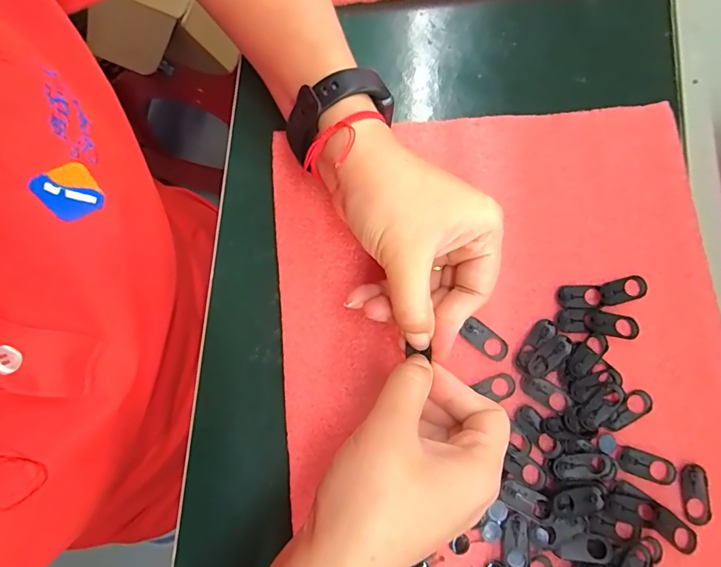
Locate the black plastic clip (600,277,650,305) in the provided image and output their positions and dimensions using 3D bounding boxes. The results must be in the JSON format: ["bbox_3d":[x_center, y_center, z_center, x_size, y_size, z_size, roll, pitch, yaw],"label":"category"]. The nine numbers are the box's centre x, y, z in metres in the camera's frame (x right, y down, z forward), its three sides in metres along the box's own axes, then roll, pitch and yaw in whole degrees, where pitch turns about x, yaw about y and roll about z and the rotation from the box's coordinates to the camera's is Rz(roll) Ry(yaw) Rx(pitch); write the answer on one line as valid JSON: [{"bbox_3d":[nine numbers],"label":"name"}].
[{"bbox_3d":[0.159,0.004,0.272,0.031,0.004,0.013,-12,80,-4],"label":"black plastic clip"}]

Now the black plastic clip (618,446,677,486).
[{"bbox_3d":[0.162,0.103,0.254,0.032,0.004,0.014,19,80,2],"label":"black plastic clip"}]

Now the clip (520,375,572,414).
[{"bbox_3d":[0.107,0.063,0.259,0.030,0.004,0.013,32,80,5],"label":"clip"}]

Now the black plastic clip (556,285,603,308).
[{"bbox_3d":[0.132,0.007,0.271,0.027,0.004,0.013,-2,80,-2],"label":"black plastic clip"}]

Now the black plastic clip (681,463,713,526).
[{"bbox_3d":[0.188,0.118,0.251,0.015,0.004,0.031,0,79,-1],"label":"black plastic clip"}]

